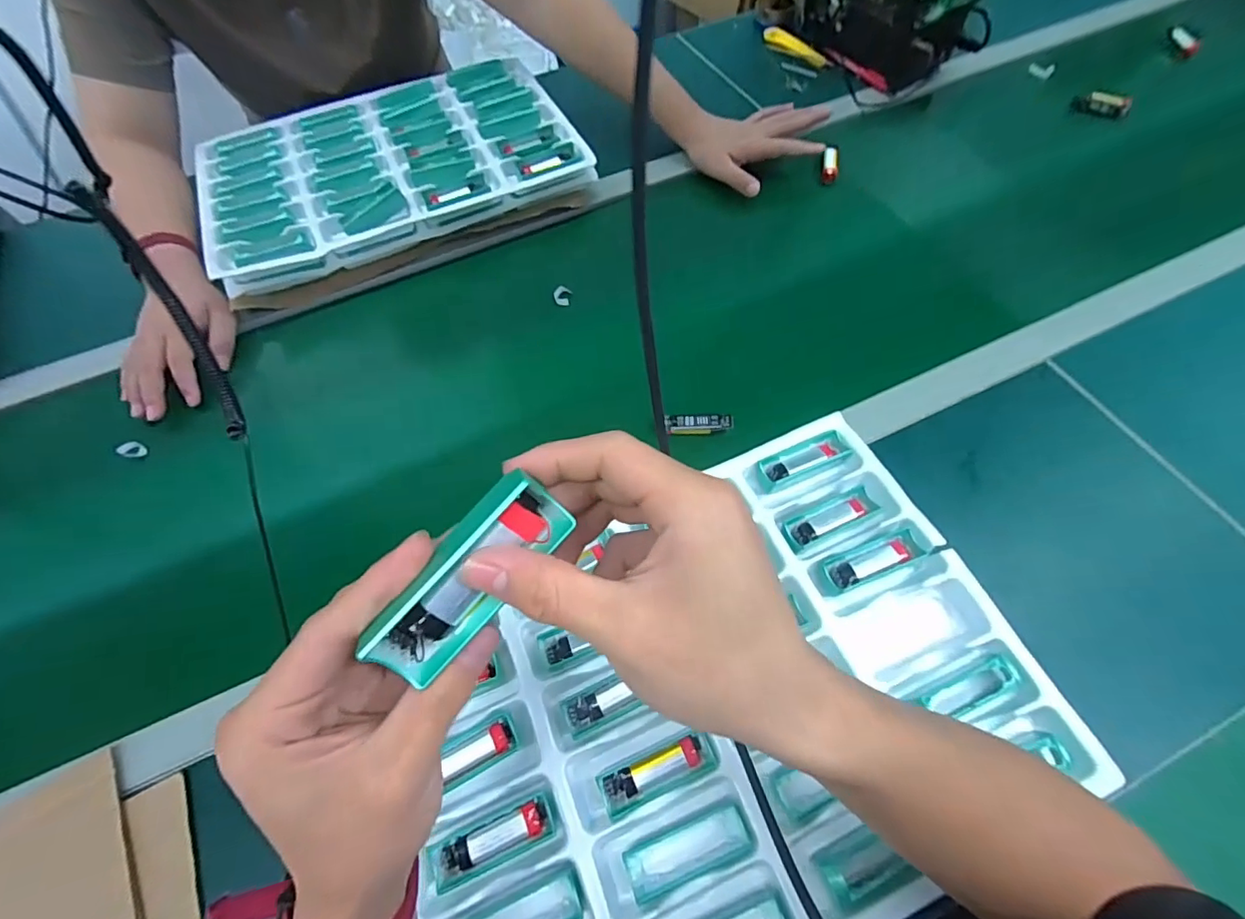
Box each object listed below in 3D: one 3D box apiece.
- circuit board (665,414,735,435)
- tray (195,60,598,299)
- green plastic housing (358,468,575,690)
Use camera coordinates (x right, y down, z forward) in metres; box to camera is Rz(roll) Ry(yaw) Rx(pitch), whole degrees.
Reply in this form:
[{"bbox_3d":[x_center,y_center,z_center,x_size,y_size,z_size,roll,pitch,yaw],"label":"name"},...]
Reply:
[{"bbox_3d":[0.074,-0.036,0.517,0.064,0.014,0.018,-2,61,1],"label":"circuit board"},{"bbox_3d":[-0.300,-0.386,0.692,0.449,0.049,0.286,-23,63,-11],"label":"tray"},{"bbox_3d":[-0.054,0.040,0.185,0.029,0.023,0.077,37,78,20],"label":"green plastic housing"}]

